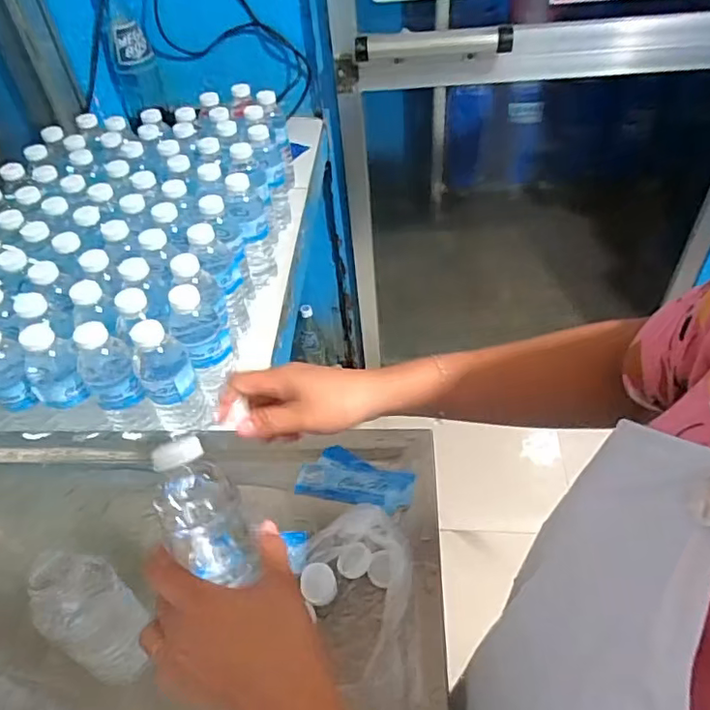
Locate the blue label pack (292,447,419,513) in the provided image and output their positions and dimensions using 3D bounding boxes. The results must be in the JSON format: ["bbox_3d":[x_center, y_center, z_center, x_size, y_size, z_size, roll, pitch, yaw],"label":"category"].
[{"bbox_3d":[0.001,0.127,0.579,0.118,0.006,0.057,9,48,14],"label":"blue label pack"}]

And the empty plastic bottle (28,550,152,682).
[{"bbox_3d":[-0.187,0.184,0.403,0.045,0.119,0.052,25,54,26],"label":"empty plastic bottle"}]

